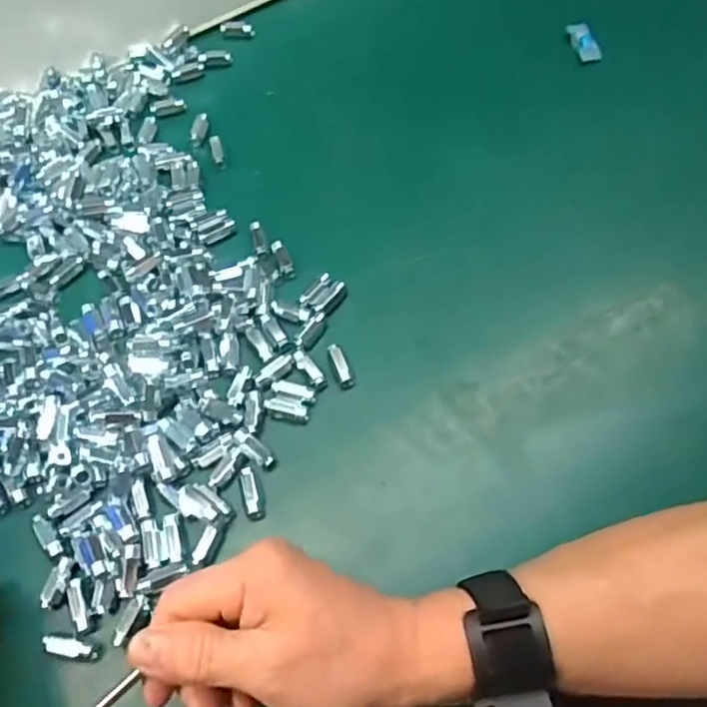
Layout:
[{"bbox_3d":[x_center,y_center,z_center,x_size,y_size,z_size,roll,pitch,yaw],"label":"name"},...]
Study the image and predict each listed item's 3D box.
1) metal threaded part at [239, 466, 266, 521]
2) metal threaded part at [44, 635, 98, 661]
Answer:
[{"bbox_3d":[-0.060,0.080,0.393,0.011,0.007,0.030,-17,62,-5],"label":"metal threaded part"},{"bbox_3d":[-0.151,0.157,0.361,0.030,0.004,0.008,7,63,8],"label":"metal threaded part"}]

